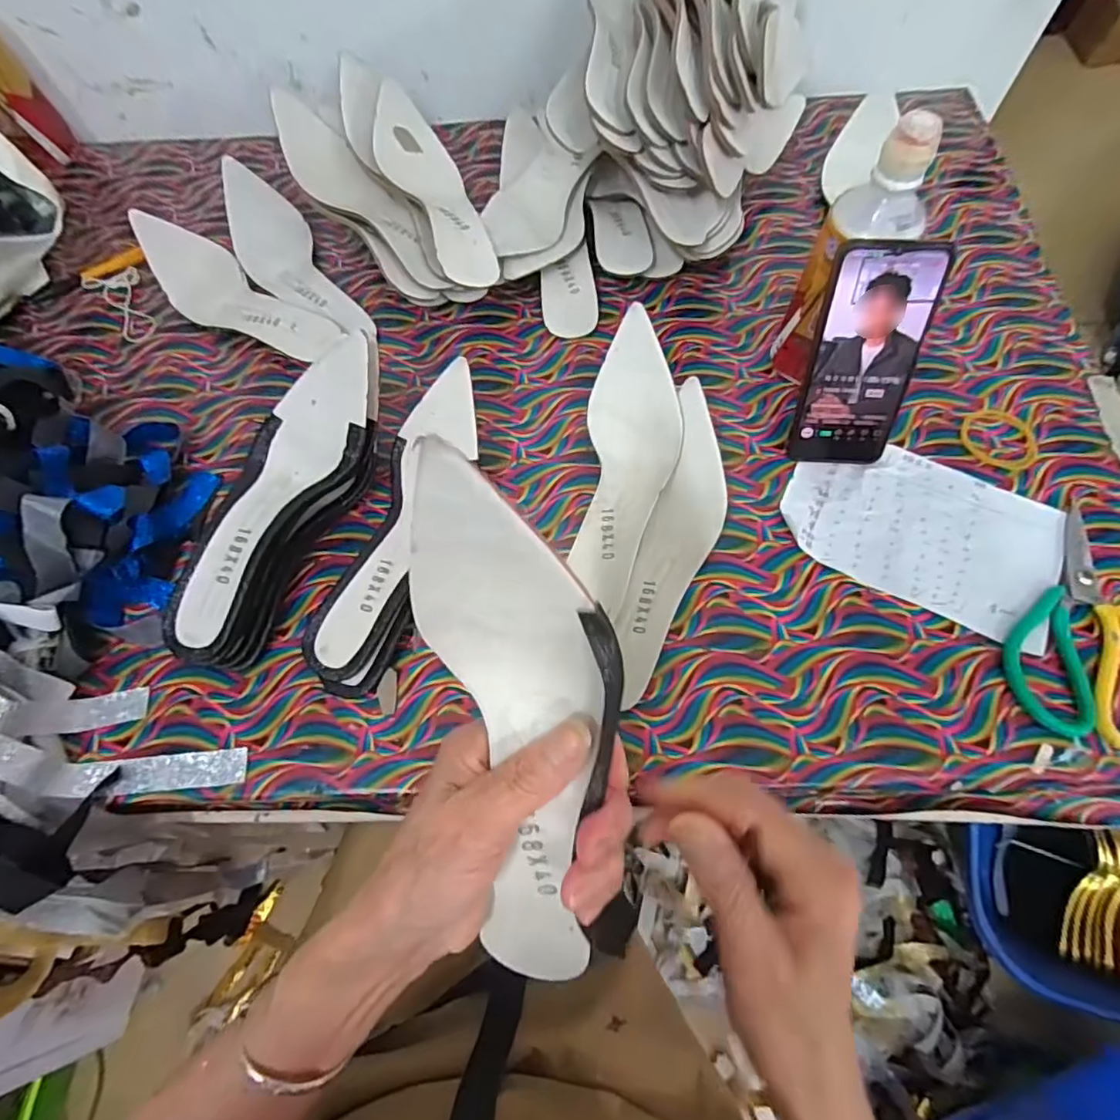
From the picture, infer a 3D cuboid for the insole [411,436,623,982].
[{"bbox_3d":[-0.011,0.072,0.237,0.071,0.243,0.038,-7,22,-1],"label":"insole"}]

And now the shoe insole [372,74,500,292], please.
[{"bbox_3d":[-0.113,-0.343,0.531,0.073,0.033,0.248,-11,64,-28],"label":"shoe insole"}]

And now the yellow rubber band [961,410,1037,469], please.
[{"bbox_3d":[0.367,-0.101,0.487,0.056,0.004,0.055,0,67,2],"label":"yellow rubber band"}]

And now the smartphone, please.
[{"bbox_3d":[0.226,-0.147,0.435,0.076,0.159,0.012,0,37,2],"label":"smartphone"}]

